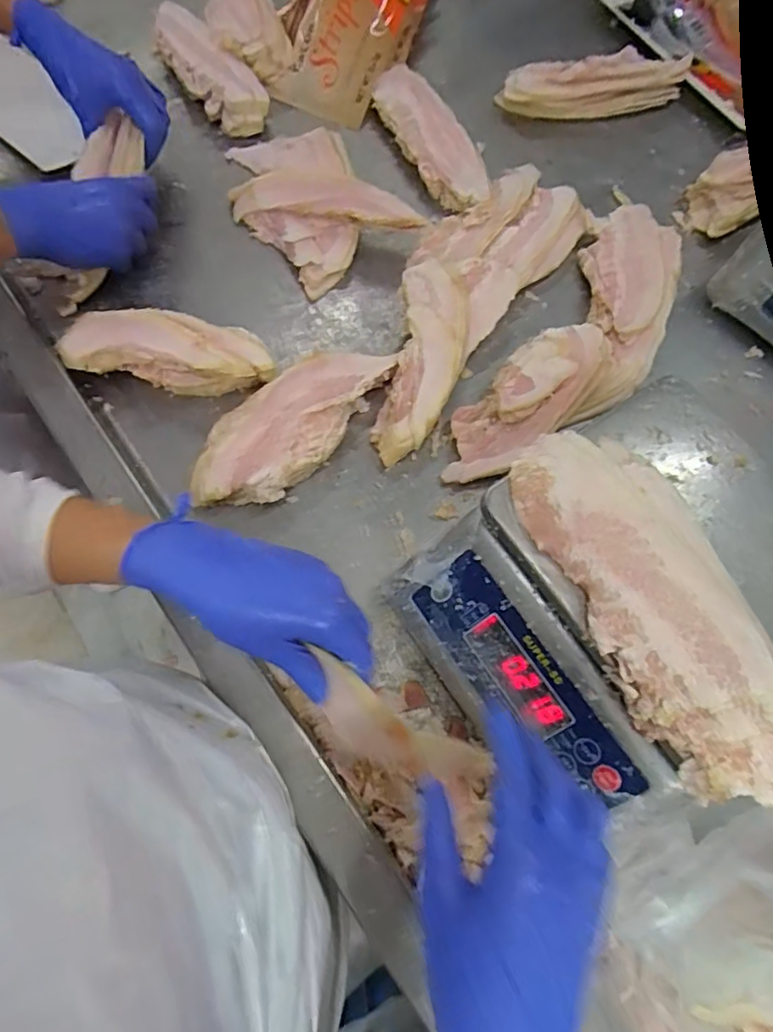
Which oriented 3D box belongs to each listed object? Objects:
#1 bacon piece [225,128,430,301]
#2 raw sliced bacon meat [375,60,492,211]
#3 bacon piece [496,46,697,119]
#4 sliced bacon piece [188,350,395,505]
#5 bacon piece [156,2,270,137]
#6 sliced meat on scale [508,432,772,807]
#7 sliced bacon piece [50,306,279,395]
[{"bbox_3d":[-0.084,-0.341,0.597,0.139,0.041,0.215,-32,72,-15],"label":"bacon piece"},{"bbox_3d":[0.046,-0.435,0.645,0.066,0.032,0.238,-20,70,-11],"label":"raw sliced bacon meat"},{"bbox_3d":[0.254,-0.523,0.688,0.229,0.036,0.079,-9,68,-7],"label":"bacon piece"},{"bbox_3d":[-0.079,-0.079,0.491,0.085,0.037,0.208,42,71,13],"label":"sliced bacon piece"},{"bbox_3d":[-0.208,-0.516,0.655,0.070,0.044,0.197,-35,73,-16],"label":"bacon piece"},{"bbox_3d":[0.163,0.049,0.337,0.090,0.028,0.236,-22,70,-12],"label":"sliced meat on scale"},{"bbox_3d":[-0.191,-0.143,0.507,0.173,0.052,0.055,5,67,-1],"label":"sliced bacon piece"}]

